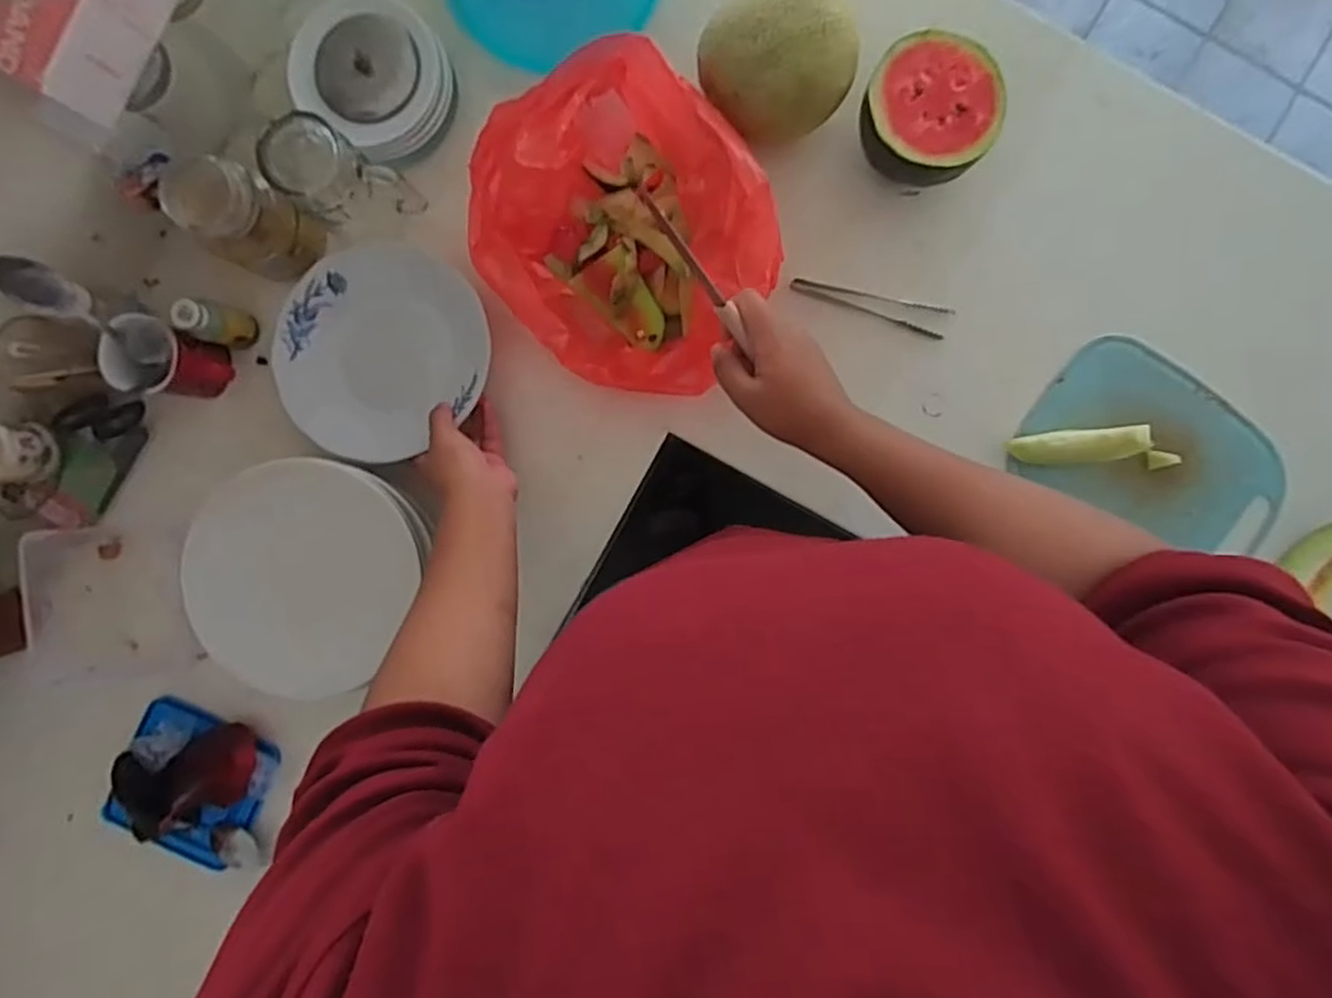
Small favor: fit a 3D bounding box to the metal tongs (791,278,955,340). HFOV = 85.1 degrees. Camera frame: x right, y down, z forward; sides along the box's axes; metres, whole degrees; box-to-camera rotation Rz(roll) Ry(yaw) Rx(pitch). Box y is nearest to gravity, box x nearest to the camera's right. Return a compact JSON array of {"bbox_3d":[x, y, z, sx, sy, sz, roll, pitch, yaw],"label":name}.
[{"bbox_3d":[0.194,-0.182,0.686,0.152,0.006,0.029,13,93,0],"label":"metal tongs"}]

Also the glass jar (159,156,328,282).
[{"bbox_3d":[-0.356,-0.236,0.617,0.069,0.119,0.058,-38,92,3],"label":"glass jar"}]

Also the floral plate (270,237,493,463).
[{"bbox_3d":[-0.264,-0.140,0.671,0.189,0.041,0.182,0,93,1],"label":"floral plate"}]

